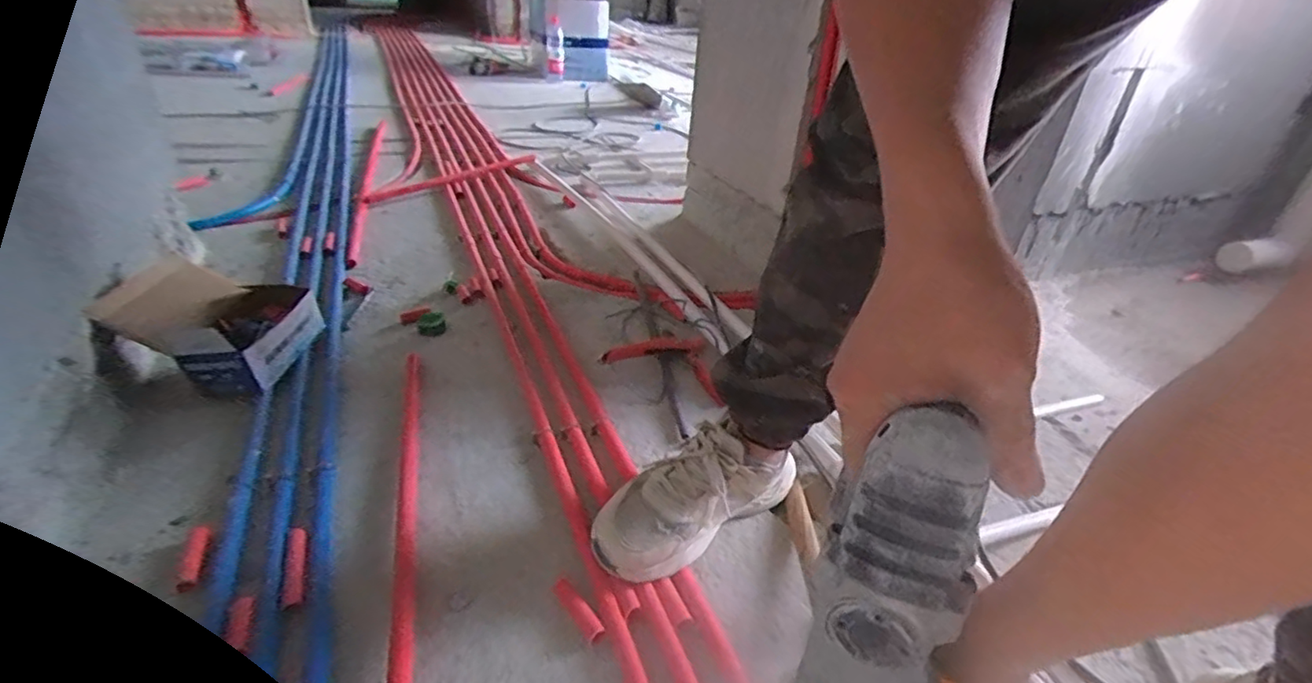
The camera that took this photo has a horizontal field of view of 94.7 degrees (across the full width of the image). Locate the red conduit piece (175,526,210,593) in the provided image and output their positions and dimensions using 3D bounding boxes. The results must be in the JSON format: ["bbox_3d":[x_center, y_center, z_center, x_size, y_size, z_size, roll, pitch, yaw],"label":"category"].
[{"bbox_3d":[-0.483,0.225,0.633,0.021,0.017,0.080,-7,33,-22],"label":"red conduit piece"}]

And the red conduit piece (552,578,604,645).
[{"bbox_3d":[-0.079,0.263,0.602,0.016,0.014,0.076,-19,39,-33],"label":"red conduit piece"}]

